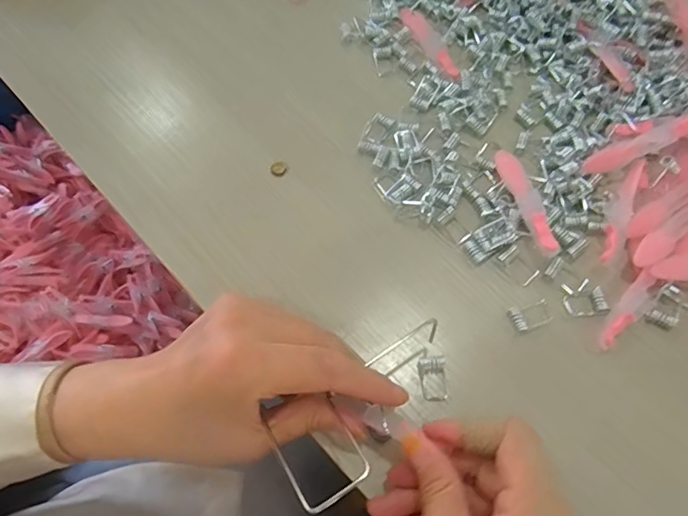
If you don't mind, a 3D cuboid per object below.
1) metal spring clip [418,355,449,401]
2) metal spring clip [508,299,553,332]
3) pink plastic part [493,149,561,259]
[{"bbox_3d":[0.048,0.065,0.280,0.015,0.007,0.022,-5,65,-2],"label":"metal spring clip"},{"bbox_3d":[0.106,0.032,0.296,0.023,0.008,0.014,-19,66,-8],"label":"metal spring clip"},{"bbox_3d":[0.112,-0.037,0.319,0.015,0.012,0.076,-14,66,-6],"label":"pink plastic part"}]

